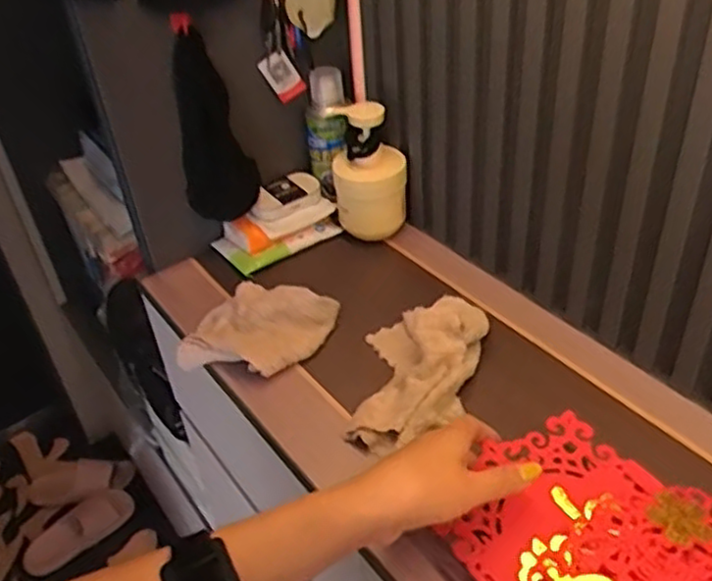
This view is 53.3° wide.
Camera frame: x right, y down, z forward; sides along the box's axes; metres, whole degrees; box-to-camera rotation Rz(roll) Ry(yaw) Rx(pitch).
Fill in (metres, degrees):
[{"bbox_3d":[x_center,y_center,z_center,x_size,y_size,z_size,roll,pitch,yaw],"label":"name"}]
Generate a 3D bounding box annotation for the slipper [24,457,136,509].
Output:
[{"bbox_3d":[-0.691,0.475,1.760,0.263,0.074,0.089,-15,33,6],"label":"slipper"}]

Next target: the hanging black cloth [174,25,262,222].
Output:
[{"bbox_3d":[-0.142,-0.162,0.725,0.025,0.194,0.077,24,42,33],"label":"hanging black cloth"}]

